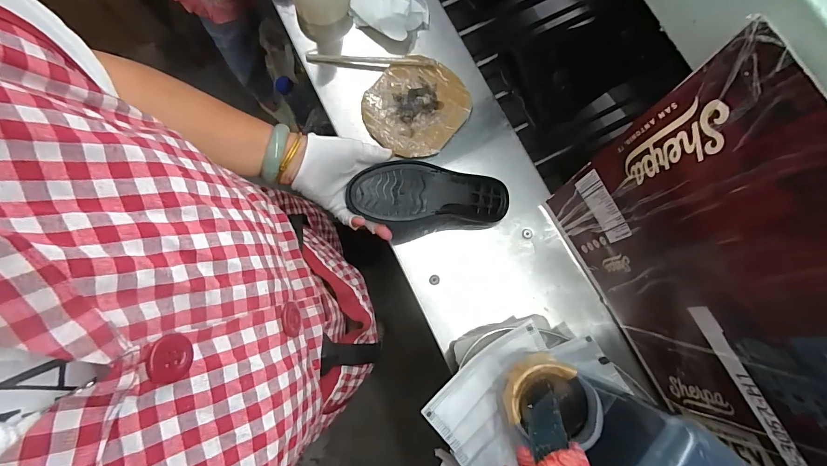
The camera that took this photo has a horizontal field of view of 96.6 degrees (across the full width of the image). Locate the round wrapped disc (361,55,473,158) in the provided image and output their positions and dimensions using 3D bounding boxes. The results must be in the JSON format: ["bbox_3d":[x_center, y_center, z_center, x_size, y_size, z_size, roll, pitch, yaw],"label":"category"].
[{"bbox_3d":[0.003,-0.190,0.553,0.139,0.018,0.150,0,80,1],"label":"round wrapped disc"}]

